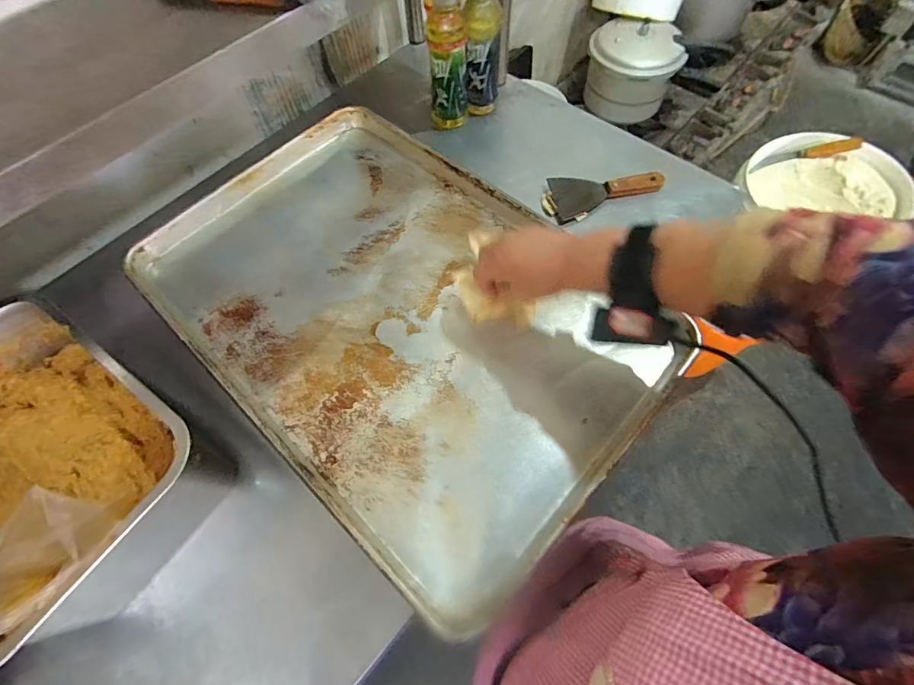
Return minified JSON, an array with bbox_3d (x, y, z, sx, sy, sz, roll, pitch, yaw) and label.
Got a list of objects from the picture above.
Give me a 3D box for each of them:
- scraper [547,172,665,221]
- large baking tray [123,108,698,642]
[{"bbox_3d":[0.262,-0.261,0.731,0.199,0.025,0.083,-9,62,-2],"label":"scraper"},{"bbox_3d":[-0.081,-0.050,0.519,0.613,0.041,0.401,40,70,21],"label":"large baking tray"}]

